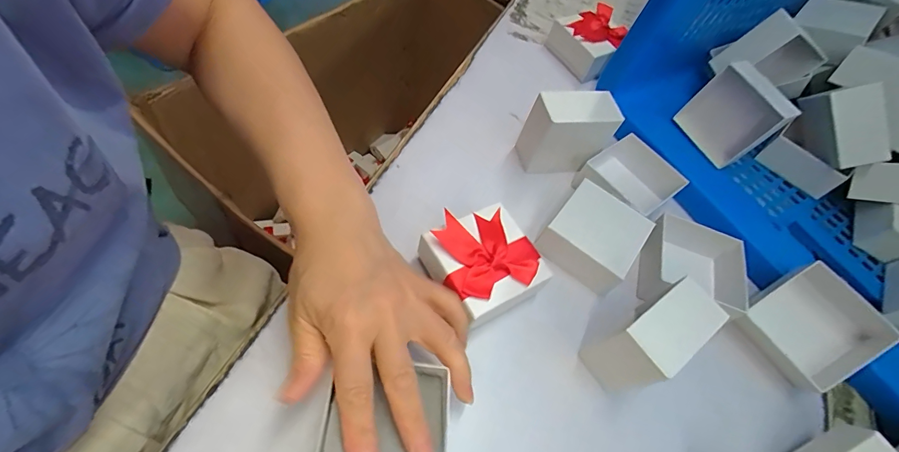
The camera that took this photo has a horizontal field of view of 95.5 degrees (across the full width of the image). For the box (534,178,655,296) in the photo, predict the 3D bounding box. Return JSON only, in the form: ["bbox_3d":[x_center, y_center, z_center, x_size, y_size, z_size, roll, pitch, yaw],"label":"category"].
[{"bbox_3d":[0.117,0.009,0.329,0.066,0.041,0.070,37,59,11],"label":"box"}]

